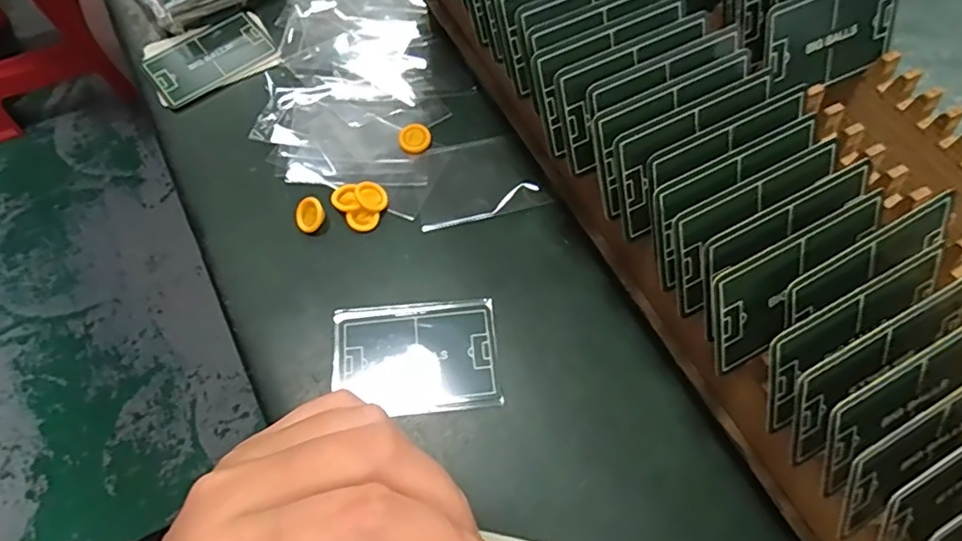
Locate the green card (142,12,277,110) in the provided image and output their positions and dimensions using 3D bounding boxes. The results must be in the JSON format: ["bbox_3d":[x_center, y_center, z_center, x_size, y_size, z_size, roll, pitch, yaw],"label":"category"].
[{"bbox_3d":[-0.193,-0.151,0.403,0.082,0.008,0.050,-37,75,-21],"label":"green card"}]

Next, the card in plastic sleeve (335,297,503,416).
[{"bbox_3d":[-0.035,0.047,0.306,0.088,0.005,0.061,-5,66,0],"label":"card in plastic sleeve"}]

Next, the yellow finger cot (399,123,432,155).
[{"bbox_3d":[-0.043,-0.086,0.365,0.020,0.006,0.020,-1,66,2],"label":"yellow finger cot"}]

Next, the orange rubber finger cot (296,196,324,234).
[{"bbox_3d":[-0.102,-0.033,0.338,0.016,0.005,0.021,4,97,7],"label":"orange rubber finger cot"}]

